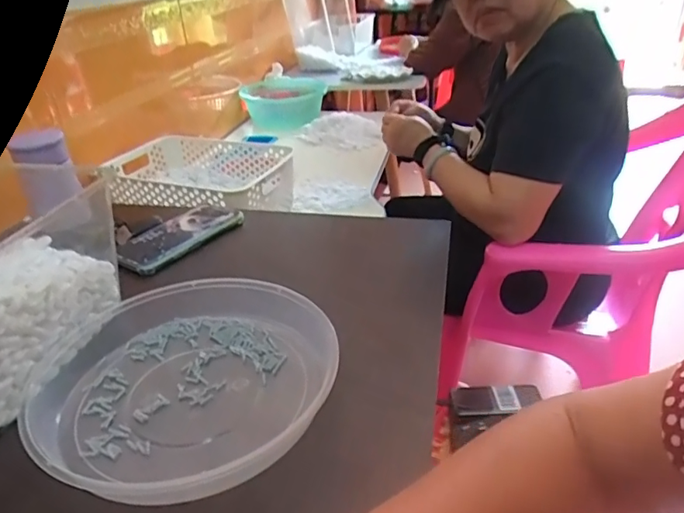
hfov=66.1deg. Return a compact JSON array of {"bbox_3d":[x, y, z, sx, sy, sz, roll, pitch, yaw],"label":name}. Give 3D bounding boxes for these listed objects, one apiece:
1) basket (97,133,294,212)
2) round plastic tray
[{"bbox_3d":[-0.269,-0.130,0.945,0.341,0.095,0.240,13,34,25],"label":"basket"},{"bbox_3d":[-0.134,0.096,0.431,0.240,0.040,0.227,-2,30,1],"label":"round plastic tray"}]

